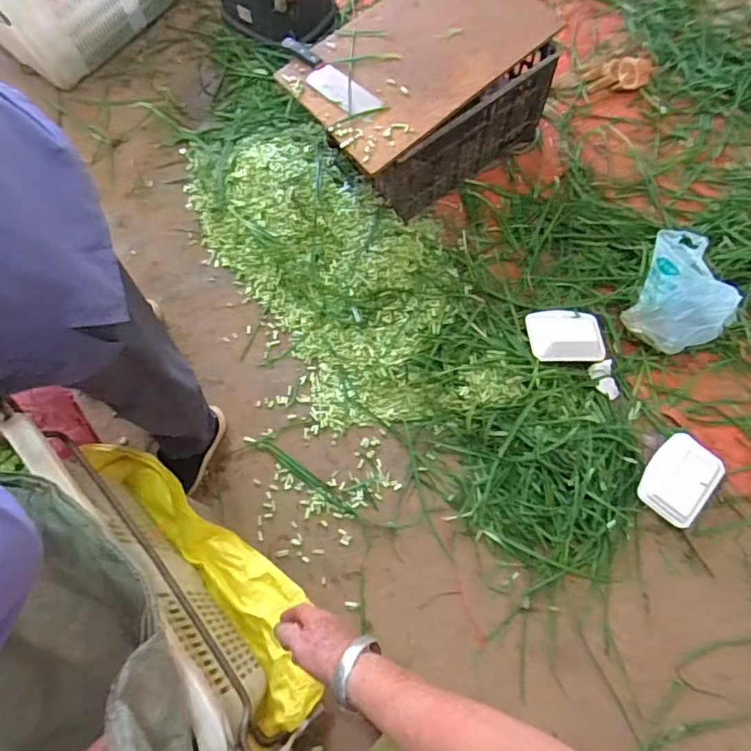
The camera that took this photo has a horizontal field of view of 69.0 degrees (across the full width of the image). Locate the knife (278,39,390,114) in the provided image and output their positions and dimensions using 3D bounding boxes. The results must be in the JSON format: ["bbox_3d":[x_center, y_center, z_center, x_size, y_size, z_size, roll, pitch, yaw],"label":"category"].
[{"bbox_3d":[-0.099,-0.637,1.168,0.257,0.024,0.072,42,78,13],"label":"knife"}]

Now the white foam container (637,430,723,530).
[{"bbox_3d":[0.630,0.211,1.120,0.133,0.046,0.173,37,77,12],"label":"white foam container"}]

